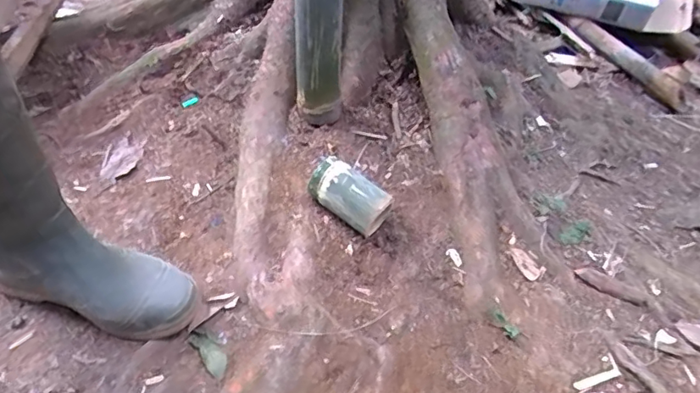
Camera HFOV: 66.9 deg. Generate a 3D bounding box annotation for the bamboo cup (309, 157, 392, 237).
[{"bbox_3d":[-0.001,-0.002,0.682,0.108,0.054,0.054,28,50,23],"label":"bamboo cup"}]

